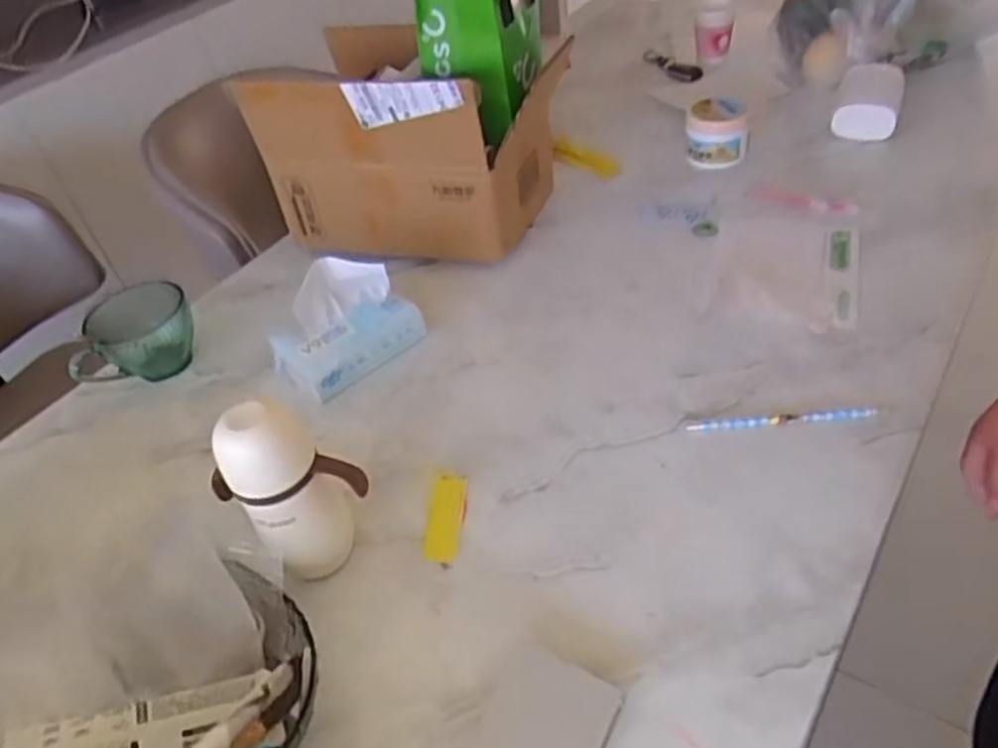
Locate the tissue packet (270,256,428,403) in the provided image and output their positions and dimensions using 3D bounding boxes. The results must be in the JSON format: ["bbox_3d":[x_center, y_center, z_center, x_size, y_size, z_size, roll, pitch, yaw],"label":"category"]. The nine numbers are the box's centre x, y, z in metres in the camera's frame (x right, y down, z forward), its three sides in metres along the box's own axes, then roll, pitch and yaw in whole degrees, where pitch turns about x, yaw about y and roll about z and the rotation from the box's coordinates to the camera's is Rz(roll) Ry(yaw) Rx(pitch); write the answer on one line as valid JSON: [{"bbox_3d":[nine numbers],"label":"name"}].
[{"bbox_3d":[-0.162,-0.057,0.767,0.146,0.090,0.091,-35,49,-24],"label":"tissue packet"}]

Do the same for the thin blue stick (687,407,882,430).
[{"bbox_3d":[0.251,0.041,0.650,0.159,0.011,0.011,-5,43,7],"label":"thin blue stick"}]

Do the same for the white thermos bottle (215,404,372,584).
[{"bbox_3d":[-0.158,0.087,0.559,0.083,0.168,0.083,27,54,34],"label":"white thermos bottle"}]

